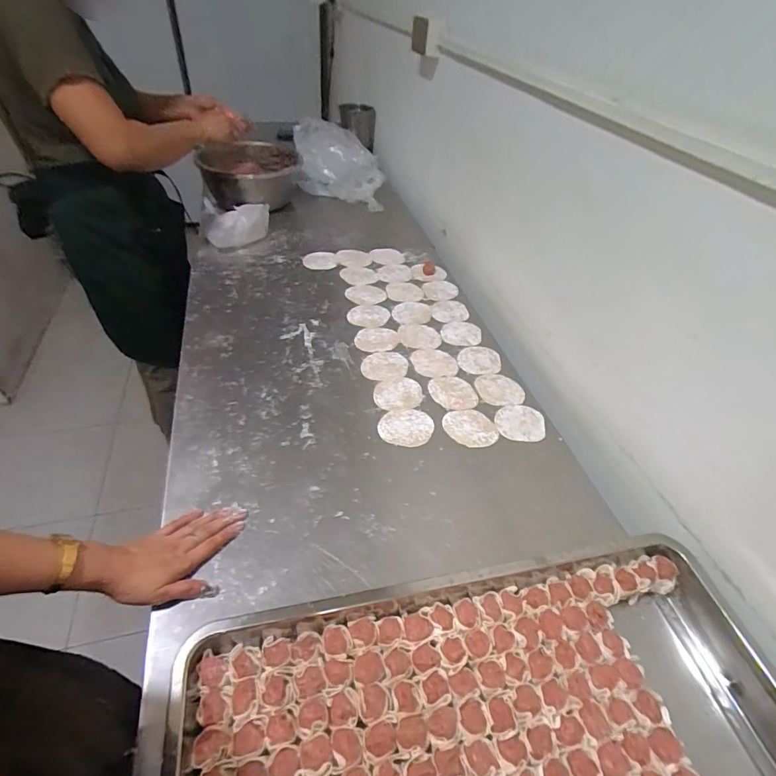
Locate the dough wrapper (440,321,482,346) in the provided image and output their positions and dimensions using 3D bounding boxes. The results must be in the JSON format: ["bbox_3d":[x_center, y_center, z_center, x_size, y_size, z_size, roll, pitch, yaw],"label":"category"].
[{"bbox_3d":[0.150,-0.112,0.908,0.081,0.004,0.077,10,43,3],"label":"dough wrapper"}]

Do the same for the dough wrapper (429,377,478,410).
[{"bbox_3d":[0.115,0.008,0.783,0.081,0.004,0.082,-3,44,-10],"label":"dough wrapper"}]

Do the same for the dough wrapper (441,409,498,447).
[{"bbox_3d":[0.135,0.065,0.726,0.085,0.004,0.076,-1,44,-7],"label":"dough wrapper"}]

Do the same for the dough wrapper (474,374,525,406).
[{"bbox_3d":[0.202,0.005,0.799,0.084,0.006,0.077,1,44,-6],"label":"dough wrapper"}]

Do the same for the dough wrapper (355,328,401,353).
[{"bbox_3d":[-0.022,-0.097,0.887,0.091,0.005,0.076,-13,46,-19],"label":"dough wrapper"}]

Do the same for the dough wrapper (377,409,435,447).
[{"bbox_3d":[0.029,0.064,0.723,0.088,0.005,0.075,5,43,-1],"label":"dough wrapper"}]

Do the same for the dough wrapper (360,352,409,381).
[{"bbox_3d":[-0.006,-0.042,0.828,0.086,0.004,0.078,-2,44,-9],"label":"dough wrapper"}]

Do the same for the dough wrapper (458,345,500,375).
[{"bbox_3d":[0.175,-0.055,0.851,0.078,0.006,0.076,2,43,-5],"label":"dough wrapper"}]

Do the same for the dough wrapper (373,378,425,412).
[{"bbox_3d":[0.017,0.010,0.775,0.085,0.004,0.076,-4,44,-11],"label":"dough wrapper"}]

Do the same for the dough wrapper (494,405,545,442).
[{"bbox_3d":[0.221,0.058,0.743,0.083,0.006,0.075,-1,49,-7],"label":"dough wrapper"}]

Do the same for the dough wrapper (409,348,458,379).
[{"bbox_3d":[0.088,-0.047,0.843,0.084,0.004,0.080,3,43,-3],"label":"dough wrapper"}]

